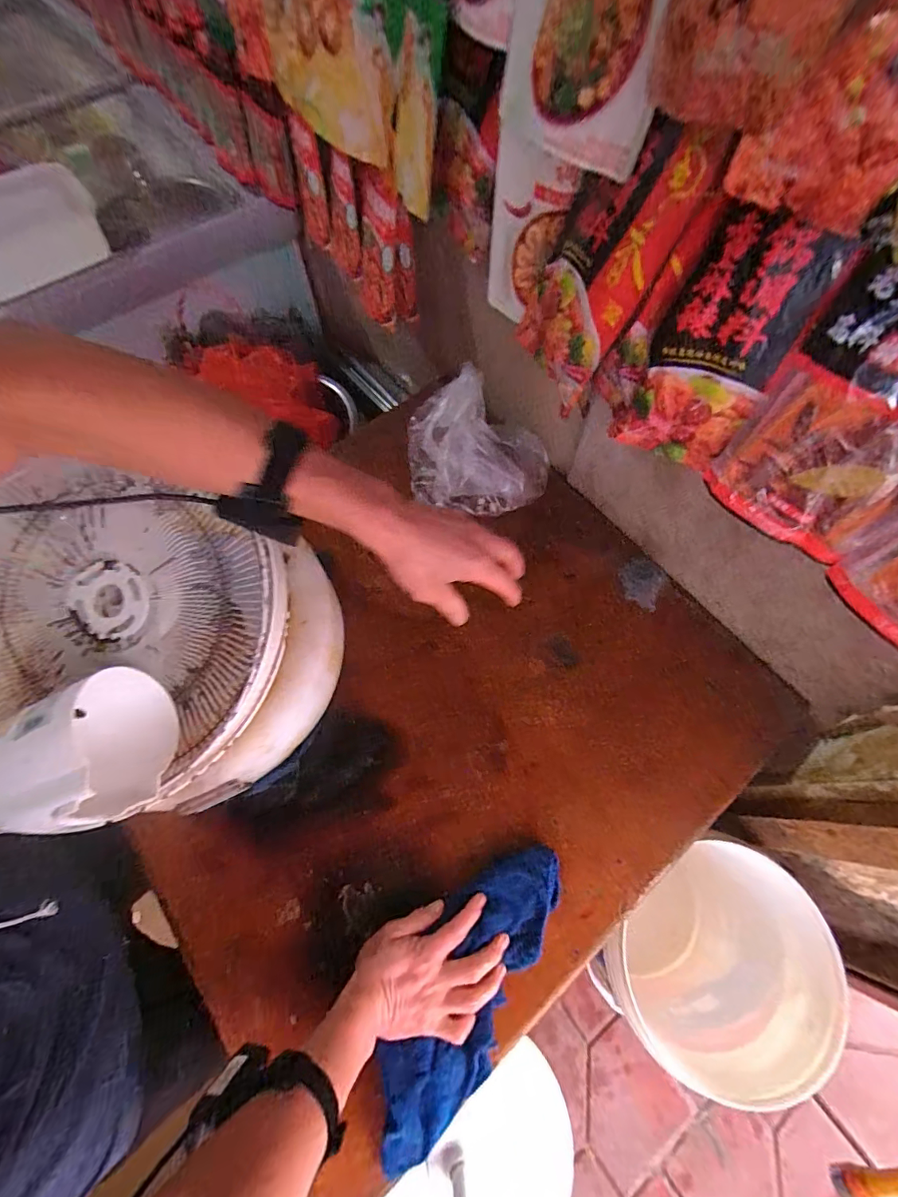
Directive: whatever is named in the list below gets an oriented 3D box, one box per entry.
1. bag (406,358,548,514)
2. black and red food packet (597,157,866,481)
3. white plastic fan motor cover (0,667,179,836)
[{"bbox_3d":[0.038,-0.229,0.691,0.220,0.156,0.151,26,72,11],"label":"bag"},{"bbox_3d":[0.227,-0.222,0.411,0.020,0.207,0.141,-38,76,-28],"label":"black and red food packet"},{"bbox_3d":[-0.364,0.151,0.460,0.104,0.128,0.143,-15,69,-4],"label":"white plastic fan motor cover"}]

